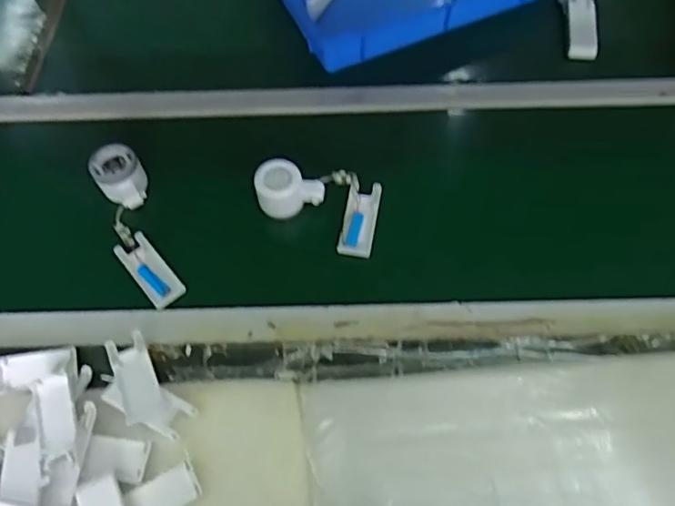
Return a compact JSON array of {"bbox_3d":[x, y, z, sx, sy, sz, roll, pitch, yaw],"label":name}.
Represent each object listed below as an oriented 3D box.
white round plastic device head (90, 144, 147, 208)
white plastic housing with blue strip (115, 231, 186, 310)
[{"bbox_3d":[-0.276,-0.095,0.687,0.057,0.046,0.085,-30,65,-13],"label":"white round plastic device head"},{"bbox_3d":[-0.227,0.020,0.648,0.041,0.008,0.106,-38,67,-16],"label":"white plastic housing with blue strip"}]

